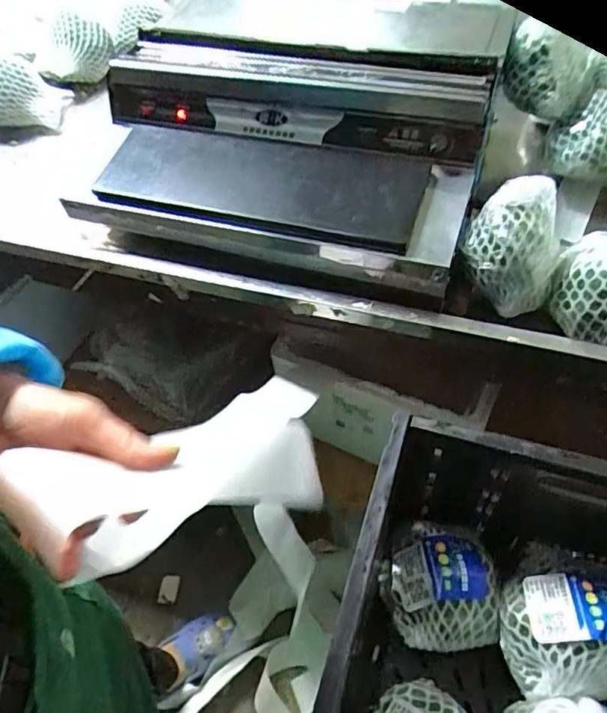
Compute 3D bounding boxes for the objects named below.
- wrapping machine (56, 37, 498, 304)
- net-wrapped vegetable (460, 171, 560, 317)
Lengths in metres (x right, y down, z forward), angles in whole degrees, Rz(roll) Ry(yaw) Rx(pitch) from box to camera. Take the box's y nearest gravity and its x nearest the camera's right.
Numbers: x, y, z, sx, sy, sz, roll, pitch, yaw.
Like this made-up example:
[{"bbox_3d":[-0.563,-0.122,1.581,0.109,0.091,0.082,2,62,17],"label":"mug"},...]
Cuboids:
[{"bbox_3d":[-0.040,-0.256,0.691,0.495,0.142,0.337,11,55,13],"label":"wrapping machine"},{"bbox_3d":[0.227,-0.122,0.592,0.098,0.090,0.116,24,59,21],"label":"net-wrapped vegetable"}]

